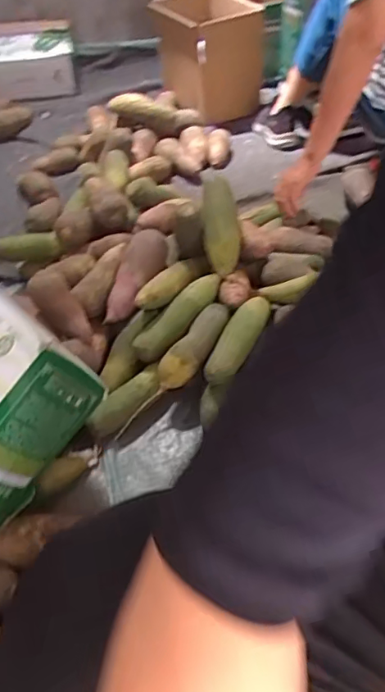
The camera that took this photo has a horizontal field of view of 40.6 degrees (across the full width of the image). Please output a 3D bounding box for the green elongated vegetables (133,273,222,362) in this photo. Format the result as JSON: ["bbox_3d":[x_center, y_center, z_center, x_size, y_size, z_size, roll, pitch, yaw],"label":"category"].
[{"bbox_3d":[-0.022,-0.057,0.900,0.200,0.041,0.058,-46,58,-12],"label":"green elongated vegetables"}]

